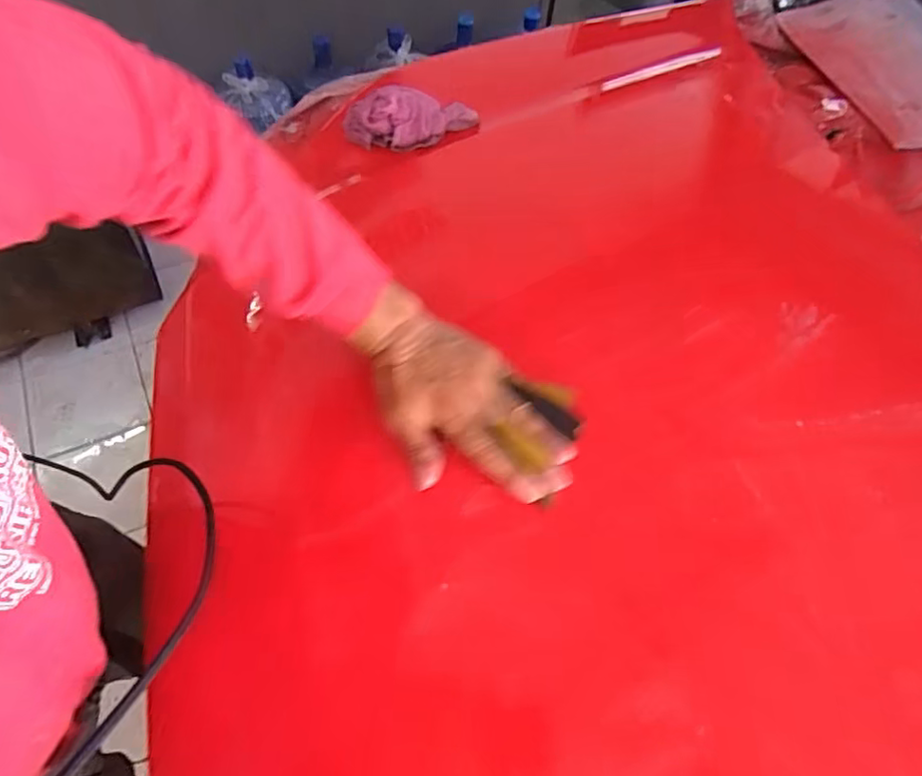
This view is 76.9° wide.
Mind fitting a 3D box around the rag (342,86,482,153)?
[{"bbox_3d":[-0.062,-0.330,0.717,0.163,0.057,0.064,1,56,-3],"label":"rag"}]

